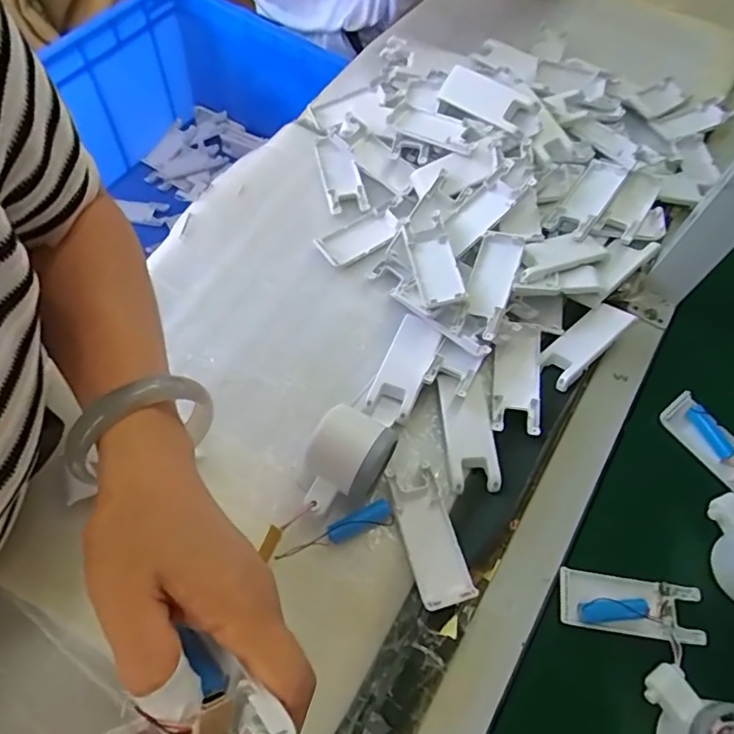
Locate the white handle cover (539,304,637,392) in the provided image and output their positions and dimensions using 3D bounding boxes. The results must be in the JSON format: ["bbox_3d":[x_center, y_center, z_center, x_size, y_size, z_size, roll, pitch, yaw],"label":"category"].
[{"bbox_3d":[0.195,-0.022,0.495,0.100,0.015,0.039,-40,48,-19],"label":"white handle cover"}]

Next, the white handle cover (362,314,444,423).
[{"bbox_3d":[0.032,-0.001,0.472,0.039,0.018,0.099,23,65,8],"label":"white handle cover"}]

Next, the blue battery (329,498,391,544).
[{"bbox_3d":[-0.005,0.116,0.413,0.051,0.017,0.016,-27,68,-15],"label":"blue battery"}]

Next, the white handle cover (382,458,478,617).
[{"bbox_3d":[0.046,0.125,0.414,0.039,0.020,0.103,-14,66,-10],"label":"white handle cover"}]

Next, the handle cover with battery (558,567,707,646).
[{"bbox_3d":[0.196,0.176,0.407,0.103,0.011,0.041,9,64,1],"label":"handle cover with battery"}]

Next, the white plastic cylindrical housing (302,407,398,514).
[{"bbox_3d":[-0.020,0.072,0.417,0.061,0.048,0.083,28,66,10],"label":"white plastic cylindrical housing"}]

